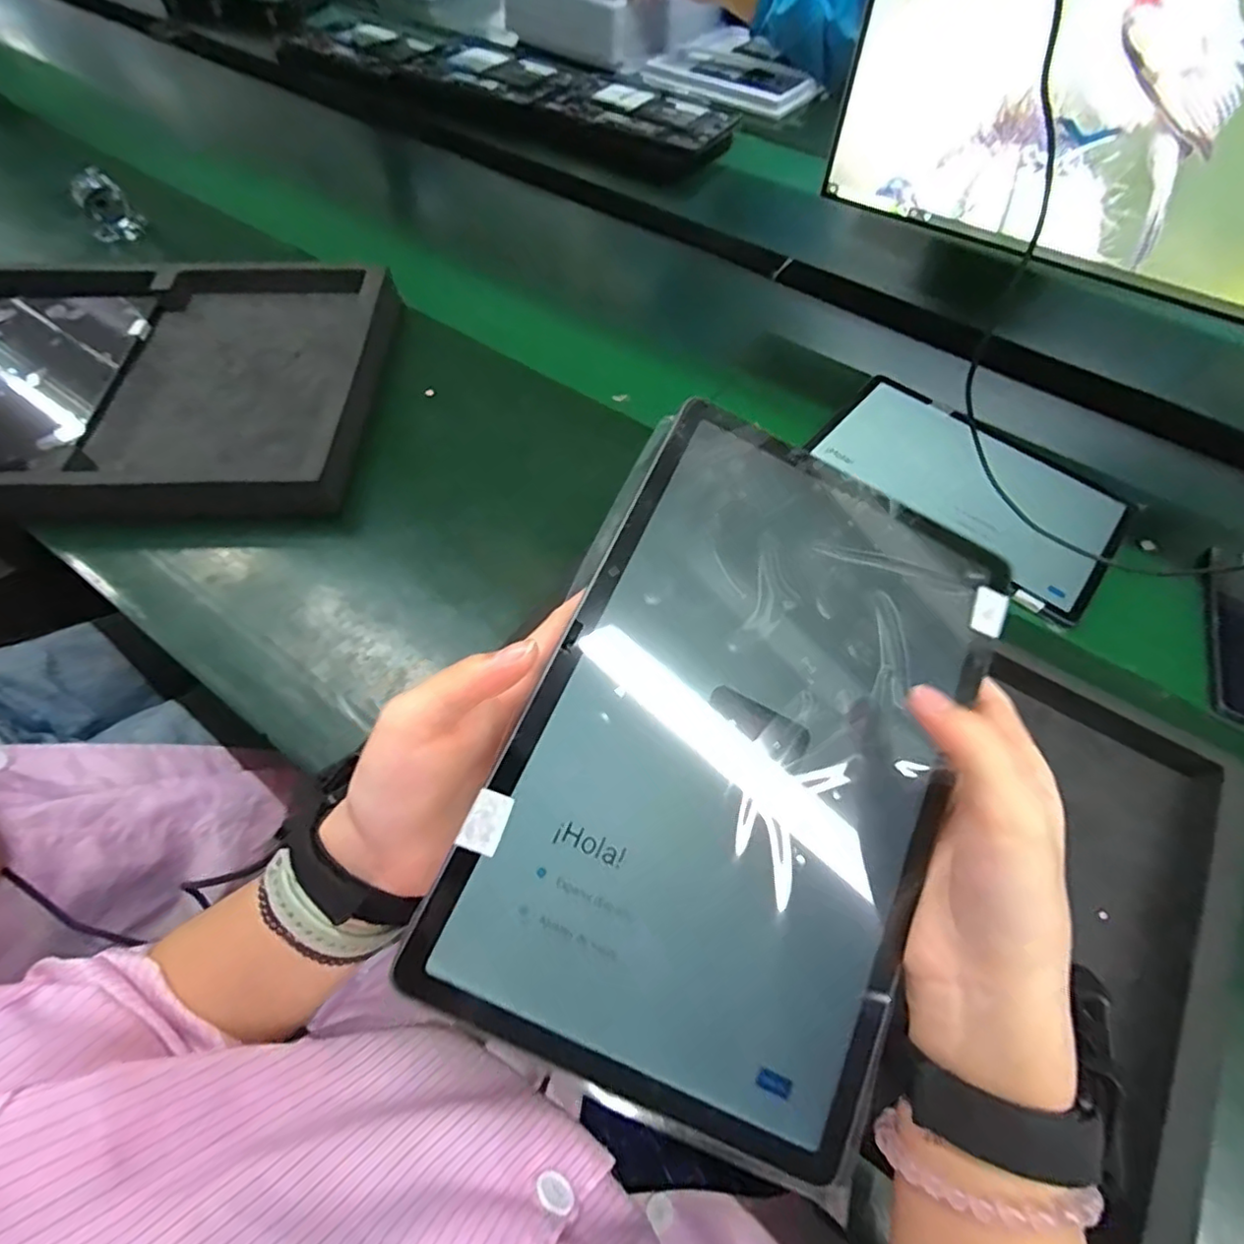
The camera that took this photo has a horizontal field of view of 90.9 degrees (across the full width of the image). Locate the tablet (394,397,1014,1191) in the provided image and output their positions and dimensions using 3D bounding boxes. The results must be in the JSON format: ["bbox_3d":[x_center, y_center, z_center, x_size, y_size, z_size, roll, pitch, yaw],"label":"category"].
[{"bbox_3d":[0.050,0.047,0.240,0.165,0.008,0.252,27,74,-3],"label":"tablet"}]

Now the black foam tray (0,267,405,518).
[{"bbox_3d":[-0.421,-0.212,0.545,0.410,0.049,0.306,-3,58,-4],"label":"black foam tray"}]

